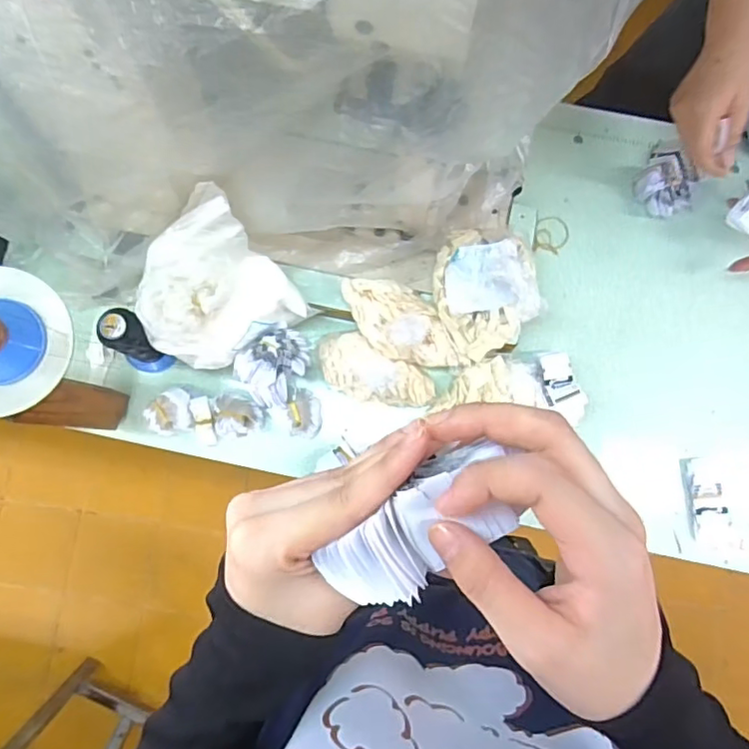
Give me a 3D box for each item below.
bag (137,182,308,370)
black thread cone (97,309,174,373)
[{"bbox_3d":[-0.180,-0.089,0.621,0.151,0.106,0.141,-40,85,-4],"label":"bag"},{"bbox_3d":[-0.267,-0.035,0.642,0.051,0.107,0.056,0,84,0],"label":"black thread cone"}]

